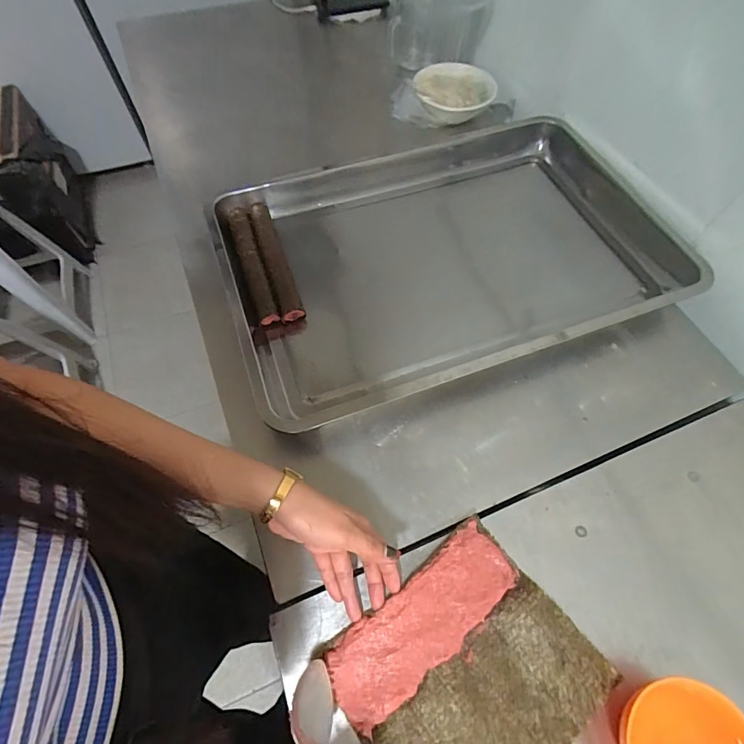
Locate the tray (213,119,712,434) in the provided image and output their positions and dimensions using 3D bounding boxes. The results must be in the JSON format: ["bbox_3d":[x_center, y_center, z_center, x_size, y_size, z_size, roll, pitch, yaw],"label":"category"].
[{"bbox_3d":[0.107,-0.169,0.569,0.568,0.060,0.396,-17,63,-9],"label":"tray"}]

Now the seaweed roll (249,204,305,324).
[{"bbox_3d":[-0.133,-0.156,0.563,0.030,0.030,0.203,-17,63,-9],"label":"seaweed roll"}]

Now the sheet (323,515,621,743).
[{"bbox_3d":[0.083,0.262,0.359,0.195,0.014,0.175,-35,67,-17],"label":"sheet"}]

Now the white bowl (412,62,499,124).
[{"bbox_3d":[0.137,-0.462,0.690,0.125,0.053,0.125,0,62,0],"label":"white bowl"}]

